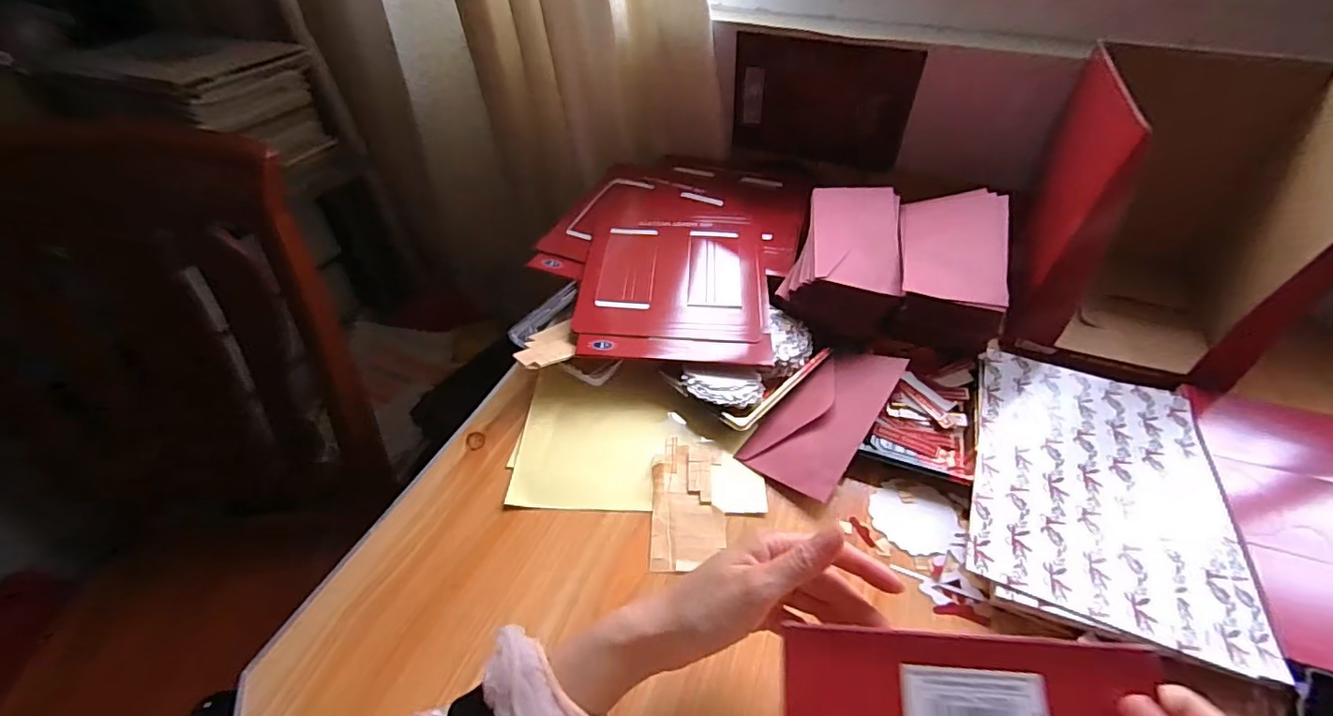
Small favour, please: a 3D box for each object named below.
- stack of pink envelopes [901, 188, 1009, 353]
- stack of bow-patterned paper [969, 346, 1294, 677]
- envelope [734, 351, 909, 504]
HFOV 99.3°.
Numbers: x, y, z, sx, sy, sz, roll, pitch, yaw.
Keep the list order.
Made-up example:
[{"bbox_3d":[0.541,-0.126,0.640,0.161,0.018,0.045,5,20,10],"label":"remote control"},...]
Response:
[{"bbox_3d":[0.305,-0.100,0.614,0.102,0.089,0.186,11,45,10],"label":"stack of pink envelopes"},{"bbox_3d":[0.362,0.102,0.477,0.187,0.016,0.267,18,46,16],"label":"stack of bow-patterned paper"},{"bbox_3d":[0.154,0.050,0.535,0.087,0.005,0.177,24,55,35],"label":"envelope"}]

